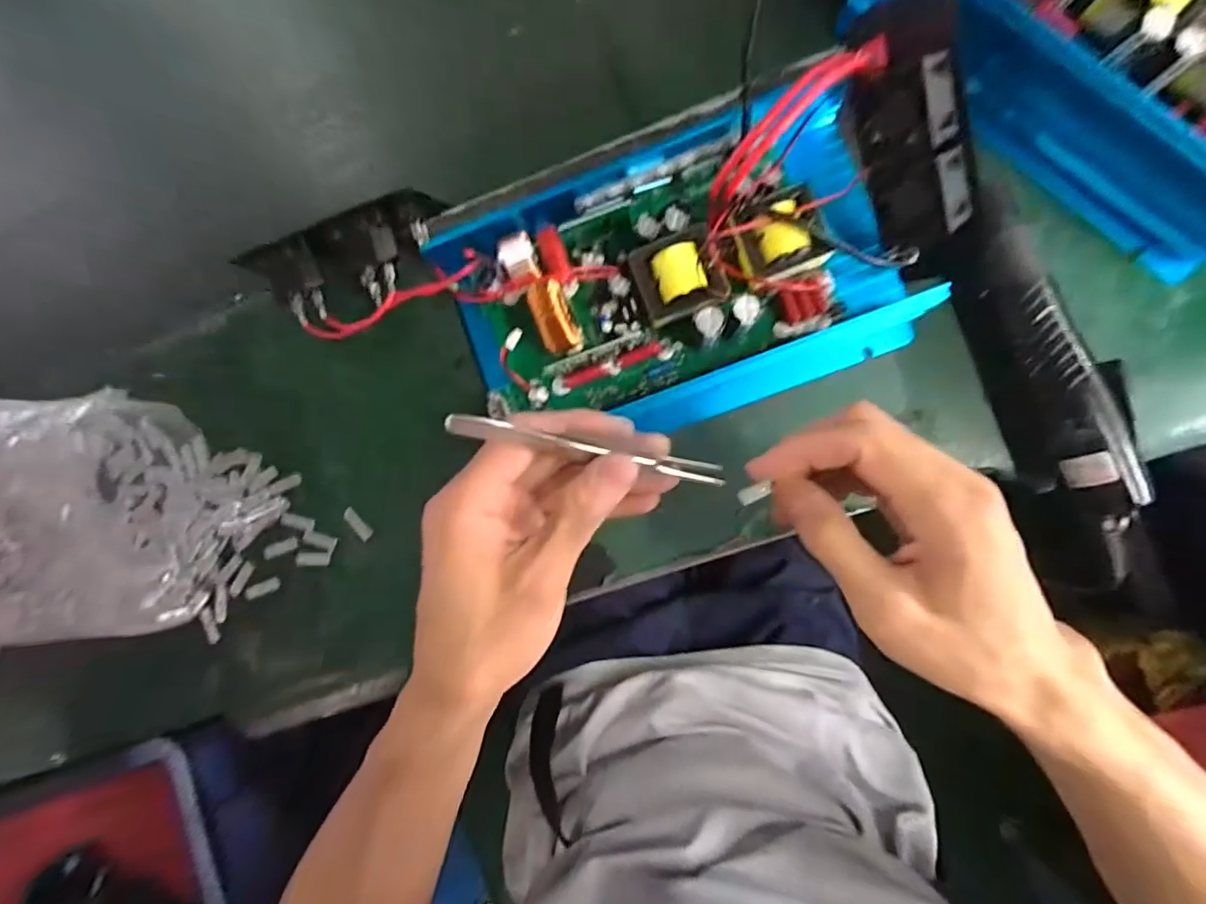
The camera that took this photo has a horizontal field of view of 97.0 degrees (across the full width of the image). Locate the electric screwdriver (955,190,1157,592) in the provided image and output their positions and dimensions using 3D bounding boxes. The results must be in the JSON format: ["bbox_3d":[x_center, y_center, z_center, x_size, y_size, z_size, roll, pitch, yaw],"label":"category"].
[{"bbox_3d":[0.257,-0.033,0.310,0.042,0.046,0.227,-19,84,6],"label":"electric screwdriver"}]

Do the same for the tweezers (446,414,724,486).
[{"bbox_3d":[-0.005,-0.001,0.224,0.119,0.011,0.010,11,88,-11],"label":"tweezers"}]

